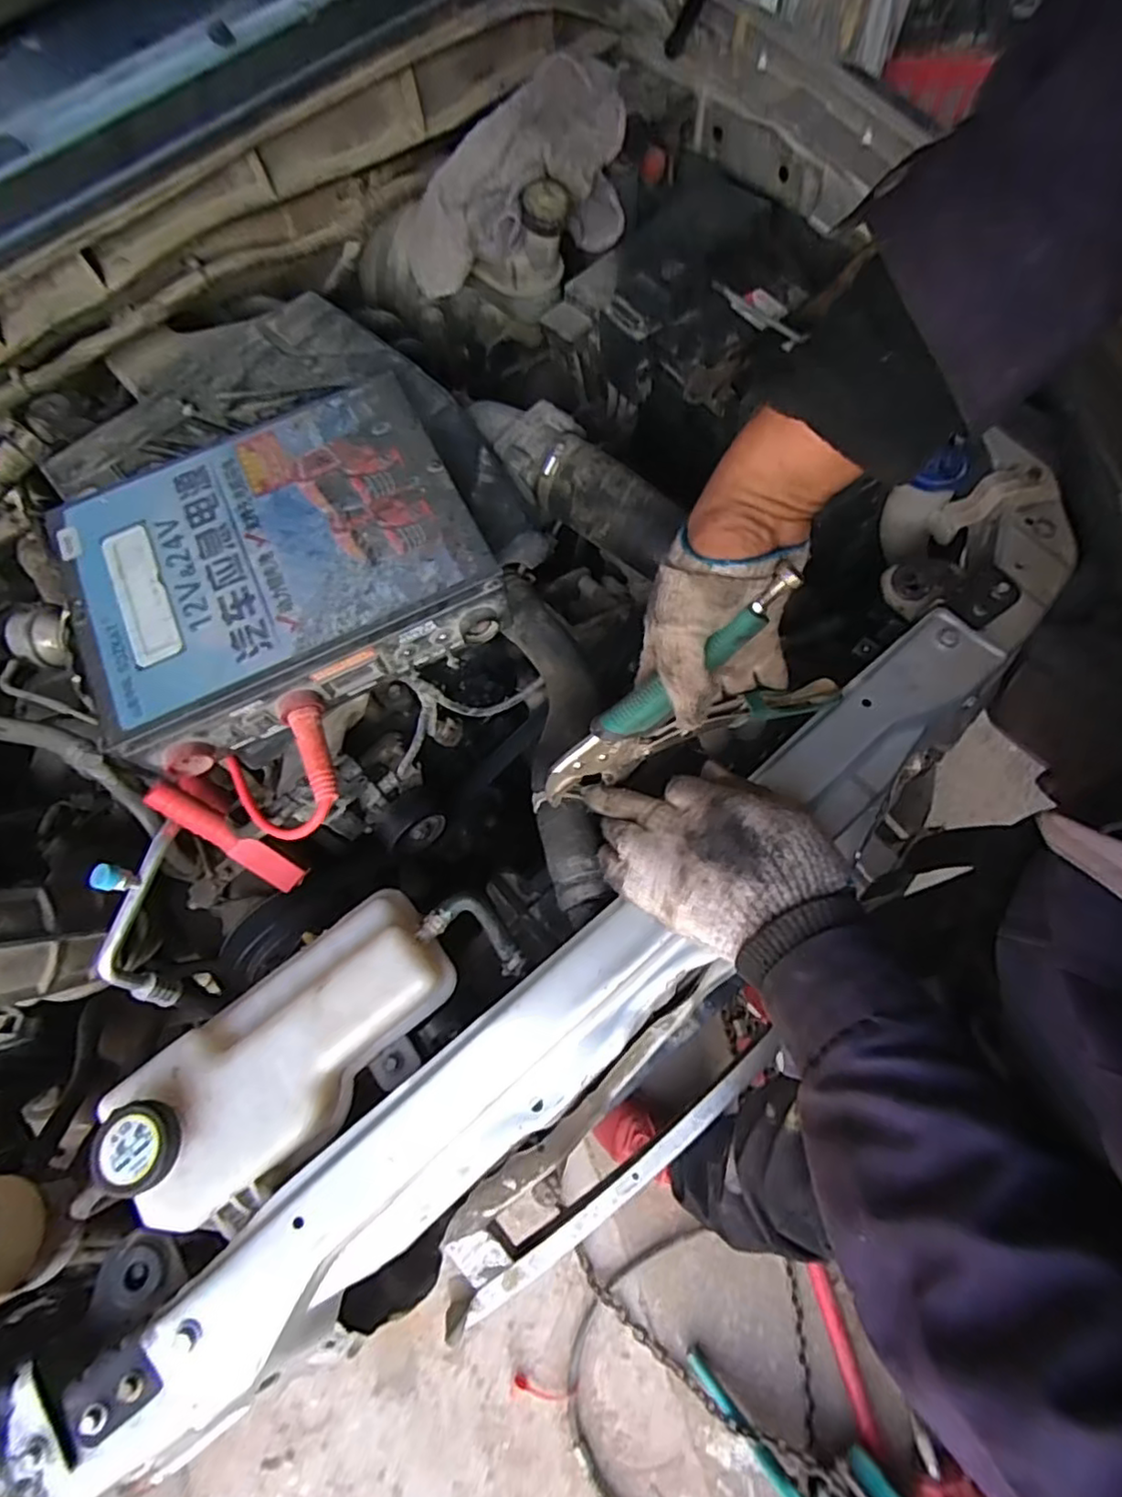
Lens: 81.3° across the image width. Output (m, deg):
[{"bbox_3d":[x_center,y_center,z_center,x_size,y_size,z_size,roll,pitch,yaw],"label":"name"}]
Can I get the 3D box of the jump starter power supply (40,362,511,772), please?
[{"bbox_3d":[-0.216,-0.141,0.496,0.281,0.079,0.224,-25,67,-11],"label":"jump starter power supply"}]

